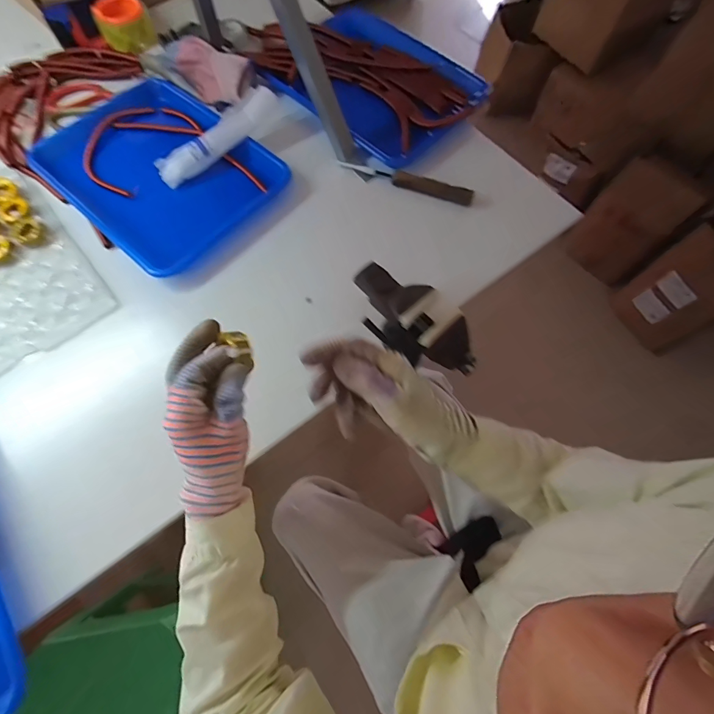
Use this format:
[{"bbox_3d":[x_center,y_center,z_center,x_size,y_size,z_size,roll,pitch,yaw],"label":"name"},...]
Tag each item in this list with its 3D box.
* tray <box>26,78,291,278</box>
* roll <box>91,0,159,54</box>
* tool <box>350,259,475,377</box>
[{"bbox_3d":[-0.295,-0.284,0.557,0.330,0.027,0.249,40,74,13],"label":"tray"},{"bbox_3d":[-0.403,-0.583,0.649,0.085,0.044,0.093,-24,71,-9],"label":"roll"},{"bbox_3d":[0.060,-0.037,0.426,0.165,0.082,0.065,41,74,14],"label":"tool"}]

